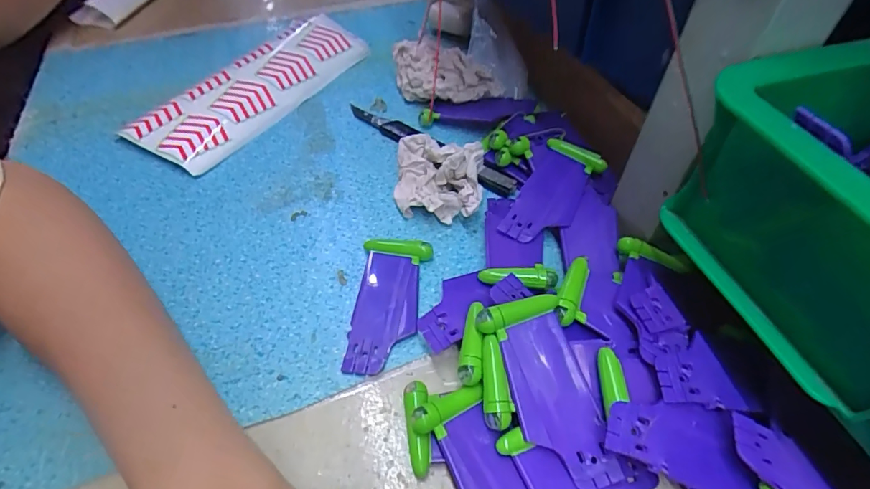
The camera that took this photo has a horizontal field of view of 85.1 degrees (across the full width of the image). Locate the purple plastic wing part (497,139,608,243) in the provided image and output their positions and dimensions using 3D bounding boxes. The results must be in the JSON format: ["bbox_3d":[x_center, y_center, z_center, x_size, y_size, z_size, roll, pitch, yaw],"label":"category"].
[{"bbox_3d":[0.078,-0.035,0.316,0.040,0.012,0.087,25,55,20],"label":"purple plastic wing part"}]

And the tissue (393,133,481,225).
[{"bbox_3d":[0.002,-0.045,0.324,0.059,0.040,0.044,8,50,7],"label":"tissue"}]

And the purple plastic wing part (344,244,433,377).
[{"bbox_3d":[-0.027,0.035,0.281,0.040,0.010,0.085,3,50,3],"label":"purple plastic wing part"}]

